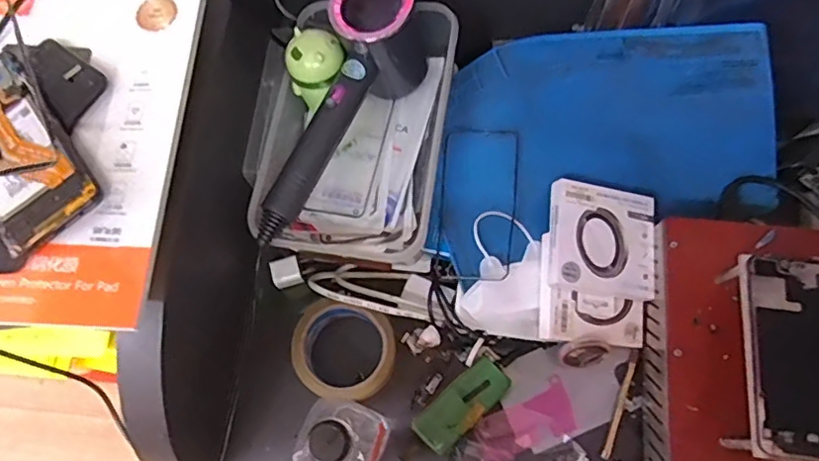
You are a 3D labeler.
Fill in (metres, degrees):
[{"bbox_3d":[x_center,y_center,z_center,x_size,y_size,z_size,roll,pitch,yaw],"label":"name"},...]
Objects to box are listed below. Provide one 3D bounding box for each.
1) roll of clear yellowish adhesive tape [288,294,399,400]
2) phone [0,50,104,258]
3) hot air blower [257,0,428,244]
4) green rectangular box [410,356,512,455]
[{"bbox_3d":[-0.063,0.122,0.574,0.100,0.057,0.093,-1,71,1],"label":"roll of clear yellowish adhesive tape"},{"bbox_3d":[-0.281,-0.059,0.409,0.071,0.013,0.153,-37,74,-11],"label":"phone"},{"bbox_3d":[-0.059,-0.104,0.514,0.071,0.108,0.245,21,72,9],"label":"hot air blower"},{"bbox_3d":[0.052,0.169,0.558,0.099,0.037,0.040,-40,74,-12],"label":"green rectangular box"}]

